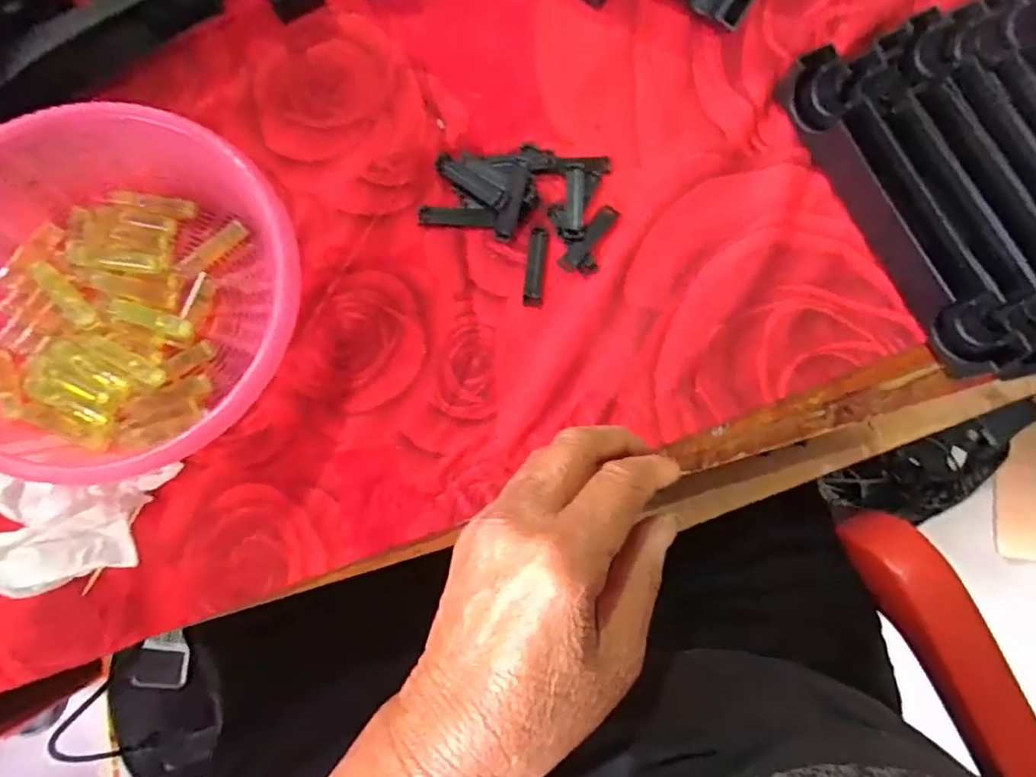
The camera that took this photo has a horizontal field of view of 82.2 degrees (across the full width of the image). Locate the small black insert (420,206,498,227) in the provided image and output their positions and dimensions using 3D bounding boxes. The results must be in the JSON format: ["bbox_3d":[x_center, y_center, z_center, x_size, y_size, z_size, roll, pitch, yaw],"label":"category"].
[{"bbox_3d":[-0.033,-0.096,0.329,0.042,0.006,0.011,1,81,-4],"label":"small black insert"}]

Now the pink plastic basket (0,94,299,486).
[{"bbox_3d":[-0.191,-0.045,0.284,0.173,0.047,0.167,26,80,0],"label":"pink plastic basket"}]

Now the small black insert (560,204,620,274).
[{"bbox_3d":[0.040,-0.084,0.328,0.011,0.004,0.044,40,81,2],"label":"small black insert"}]

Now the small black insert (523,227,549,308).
[{"bbox_3d":[0.010,-0.067,0.327,0.011,0.004,0.046,7,81,-3],"label":"small black insert"}]

